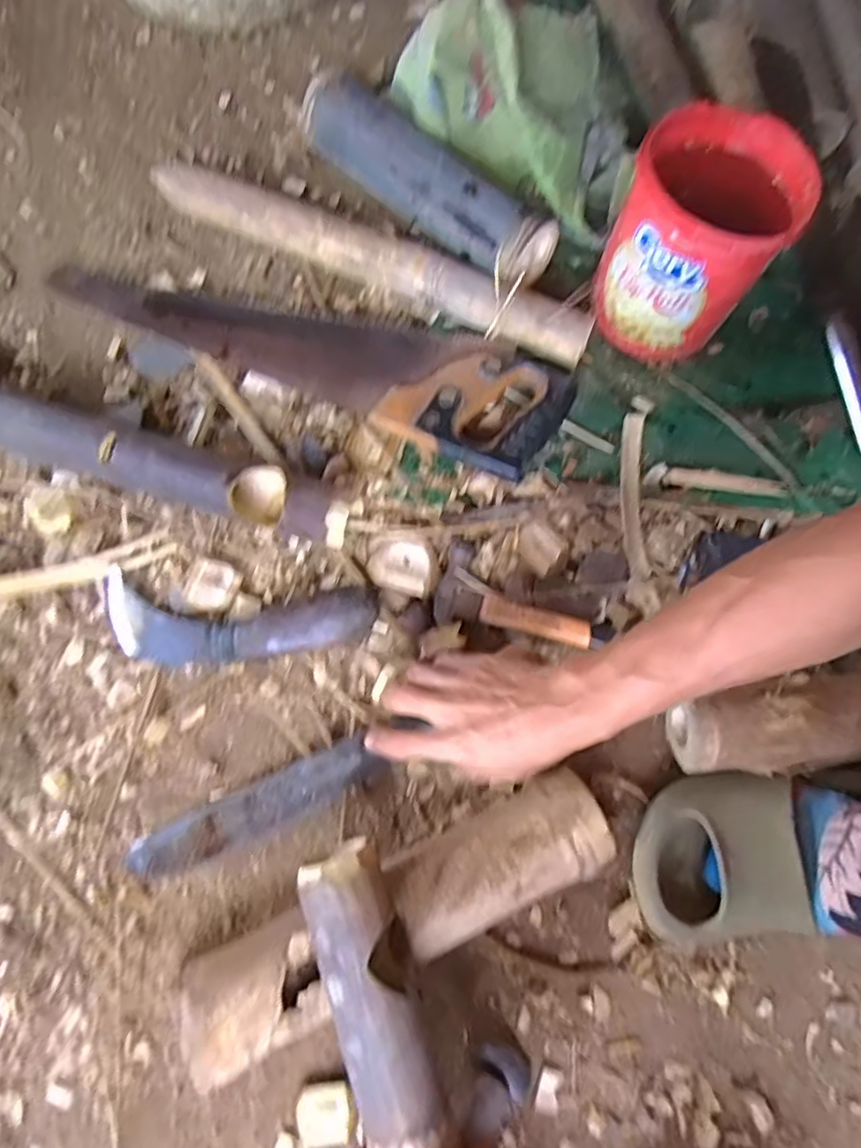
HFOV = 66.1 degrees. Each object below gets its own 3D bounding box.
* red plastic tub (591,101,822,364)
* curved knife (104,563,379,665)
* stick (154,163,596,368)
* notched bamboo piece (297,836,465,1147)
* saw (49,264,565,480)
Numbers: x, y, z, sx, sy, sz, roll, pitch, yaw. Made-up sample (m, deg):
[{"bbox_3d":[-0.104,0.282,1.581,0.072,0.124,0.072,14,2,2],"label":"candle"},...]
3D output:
[{"bbox_3d":[0.234,-0.299,0.589,0.135,0.147,0.145,0,74,-1],"label":"red plastic tub"},{"bbox_3d":[-0.160,0.038,0.532,0.226,0.042,0.069,6,74,0],"label":"curved knife"},{"bbox_3d":[-0.060,-0.300,0.631,0.445,0.048,0.044,24,74,5],"label":"stick"},{"bbox_3d":[-0.034,0.267,0.415,0.055,0.039,0.182,-18,77,-7],"label":"notched bamboo piece"},{"bbox_3d":[-0.115,-0.224,0.609,0.493,0.041,0.131,23,74,5],"label":"saw"}]

